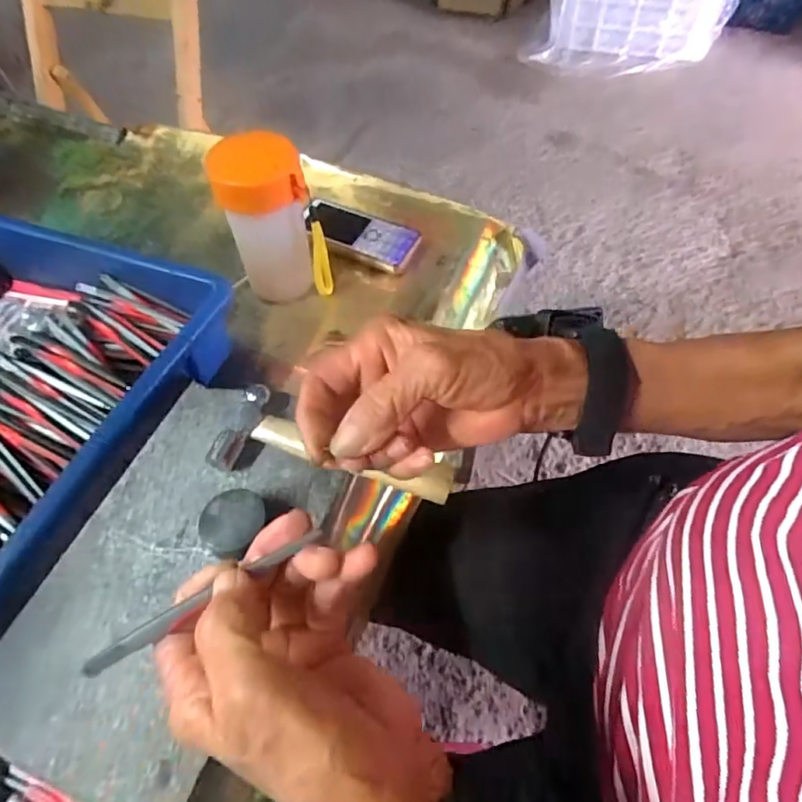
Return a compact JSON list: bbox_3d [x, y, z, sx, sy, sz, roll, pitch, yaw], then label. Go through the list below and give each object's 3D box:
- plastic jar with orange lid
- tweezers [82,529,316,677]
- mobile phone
[{"bbox_3d":[-0.113,-0.150,0.474,0.067,0.130,0.059,-15,57,-9],"label":"plastic jar with orange lid"},{"bbox_3d":[-0.077,0.078,0.222,0.101,0.005,0.007,-29,59,-12],"label":"tweezers"},{"bbox_3d":[-0.043,-0.165,0.553,0.123,0.017,0.055,21,59,15],"label":"mobile phone"}]

